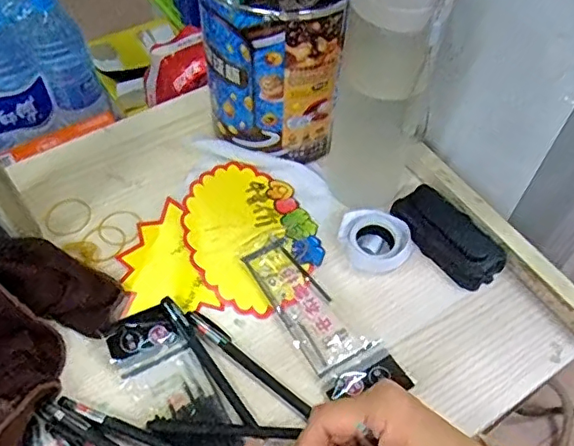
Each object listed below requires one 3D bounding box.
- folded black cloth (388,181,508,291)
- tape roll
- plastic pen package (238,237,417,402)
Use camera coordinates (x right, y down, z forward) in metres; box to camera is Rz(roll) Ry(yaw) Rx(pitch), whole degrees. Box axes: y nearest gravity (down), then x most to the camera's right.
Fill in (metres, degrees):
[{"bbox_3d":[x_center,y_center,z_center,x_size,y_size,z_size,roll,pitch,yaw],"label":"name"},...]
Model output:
[{"bbox_3d":[0.150,0.010,0.524,0.055,0.024,0.106,-31,62,-21],"label":"folded black cloth"},{"bbox_3d":[0.079,0.017,0.522,0.065,0.033,0.054,30,60,17],"label":"tape roll"},{"bbox_3d":[0.027,0.080,0.484,0.059,0.006,0.167,-29,62,-20],"label":"plastic pen package"}]

